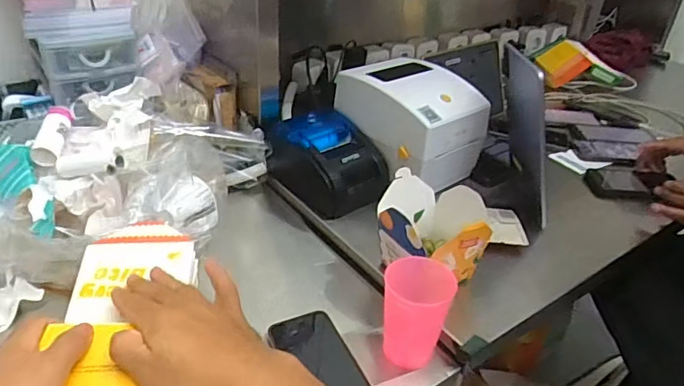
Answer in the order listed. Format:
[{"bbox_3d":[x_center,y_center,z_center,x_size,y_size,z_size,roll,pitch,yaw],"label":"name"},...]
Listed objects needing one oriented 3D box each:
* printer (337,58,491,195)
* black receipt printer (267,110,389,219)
[{"bbox_3d":[0.118,-0.124,0.896,0.179,0.148,0.204,-22,41,-35],"label":"printer"},{"bbox_3d":[-0.019,-0.054,0.841,0.132,0.096,0.185,-21,40,-34],"label":"black receipt printer"}]

